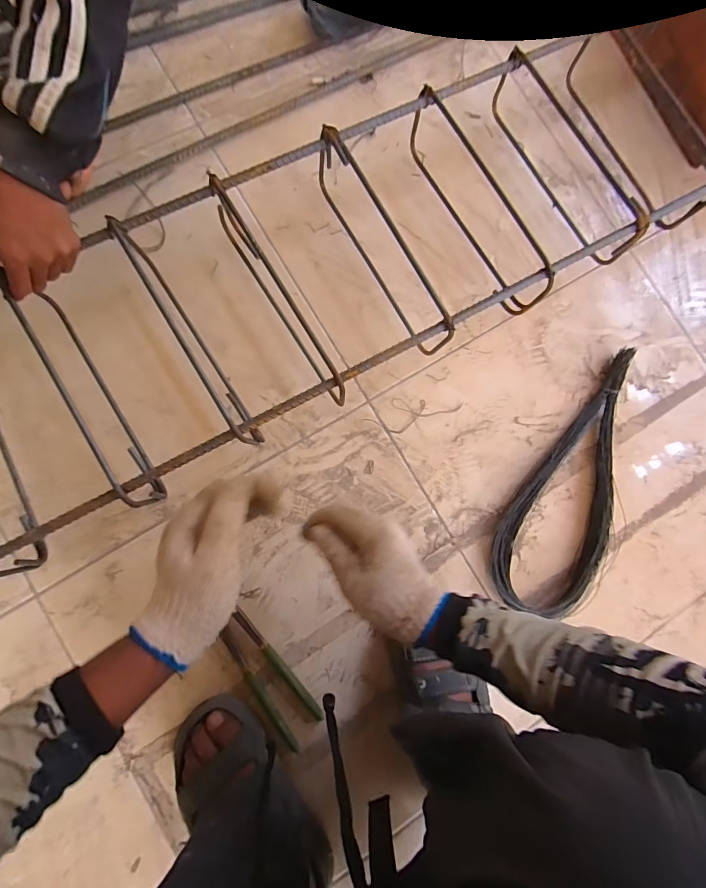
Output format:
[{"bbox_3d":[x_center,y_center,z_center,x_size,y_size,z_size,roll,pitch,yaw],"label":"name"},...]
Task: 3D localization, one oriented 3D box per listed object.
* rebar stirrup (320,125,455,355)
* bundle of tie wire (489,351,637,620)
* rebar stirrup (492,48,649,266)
[{"bbox_3d":[0.035,-0.260,0.521,0.020,0.105,0.313,-29,88,-9],"label":"rebar stirrup"},{"bbox_3d":[0.333,0.049,0.581,0.157,0.025,0.409,25,81,-1],"label":"bundle of tie wire"},{"bbox_3d":[0.299,-0.392,0.561,0.034,0.131,0.301,-31,86,-2],"label":"rebar stirrup"}]

